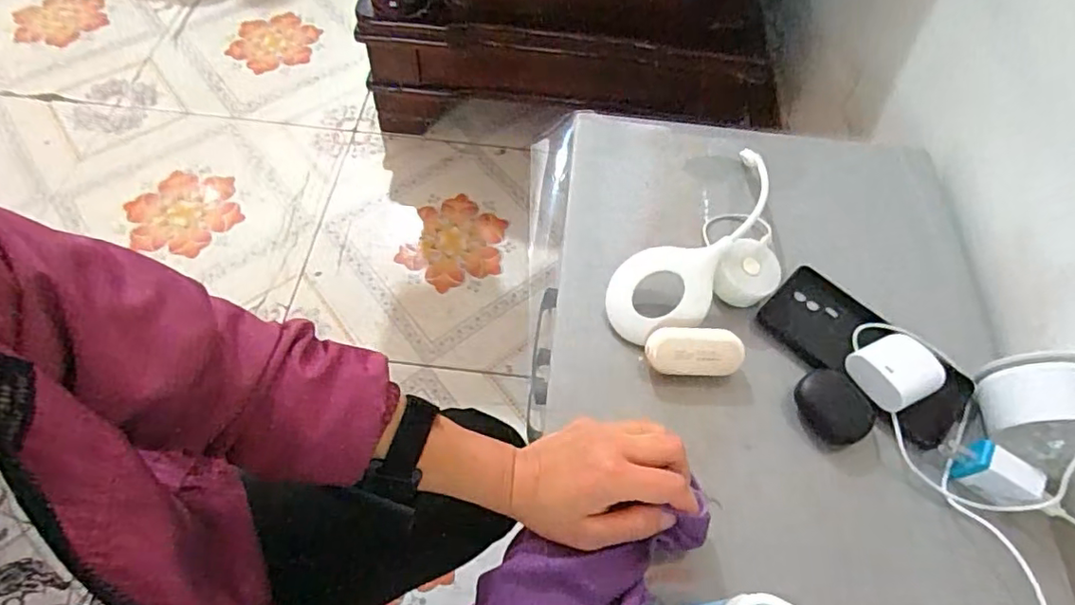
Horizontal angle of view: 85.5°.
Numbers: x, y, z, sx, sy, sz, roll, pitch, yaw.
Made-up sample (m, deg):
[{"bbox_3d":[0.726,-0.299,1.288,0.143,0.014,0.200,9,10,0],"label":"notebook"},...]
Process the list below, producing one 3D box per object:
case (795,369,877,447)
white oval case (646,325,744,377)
[{"bbox_3d":[0.233,0.084,0.459,0.047,0.021,0.059,-28,65,-18],"label":"case"},{"bbox_3d":[0.126,0.041,0.475,0.075,0.039,0.033,4,60,-1],"label":"white oval case"}]

